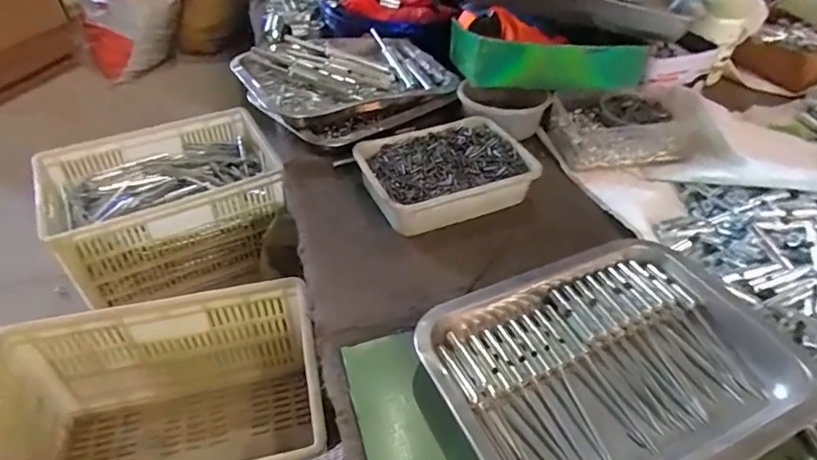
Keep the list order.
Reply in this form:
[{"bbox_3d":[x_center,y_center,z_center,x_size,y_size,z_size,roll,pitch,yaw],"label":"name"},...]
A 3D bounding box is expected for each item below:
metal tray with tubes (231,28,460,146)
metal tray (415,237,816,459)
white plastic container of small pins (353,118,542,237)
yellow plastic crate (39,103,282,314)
[{"bbox_3d":[-0.076,-0.191,0.679,0.265,0.068,0.206,-31,52,-31],"label":"metal tray with tubes"},{"bbox_3d":[0.161,0.101,0.387,0.277,0.046,0.188,-17,46,-20],"label":"metal tray"},{"bbox_3d":[0.041,-0.063,0.556,0.184,0.040,0.124,-15,46,-18],"label":"white plastic container of small pins"},{"bbox_3d":[-0.543,-0.070,1.180,0.450,0.270,0.316,-20,47,-22],"label":"yellow plastic crate"}]

